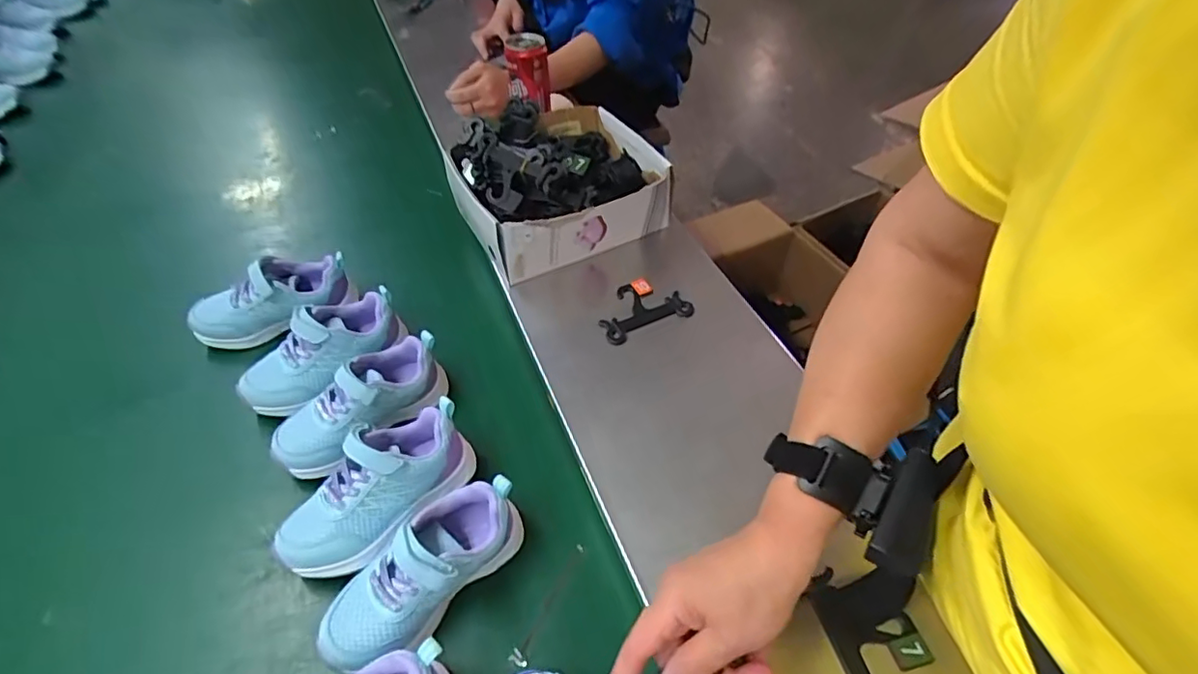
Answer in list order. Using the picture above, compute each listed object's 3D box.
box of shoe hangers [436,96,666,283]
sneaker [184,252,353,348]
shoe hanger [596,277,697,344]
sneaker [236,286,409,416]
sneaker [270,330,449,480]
[{"bbox_3d":[-0.051,-0.189,0.688,0.223,0.113,0.209,-23,52,-18],"label":"box of shoe hangers"},{"bbox_3d":[-0.356,-0.040,0.626,0.165,0.083,0.067,-20,52,-16],"label":"sneaker"},{"bbox_3d":[0.043,-0.033,0.623,0.100,0.013,0.070,-21,53,-17],"label":"shoe hanger"},{"bbox_3d":[-0.273,0.012,0.565,0.161,0.068,0.071,-33,56,-24],"label":"sneaker"},{"bbox_3d":[-0.219,0.059,0.525,0.067,0.069,0.162,36,59,28],"label":"sneaker"}]

